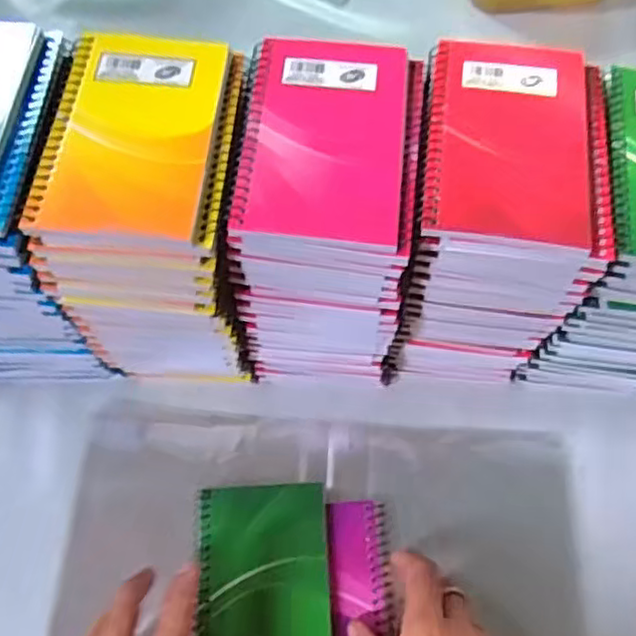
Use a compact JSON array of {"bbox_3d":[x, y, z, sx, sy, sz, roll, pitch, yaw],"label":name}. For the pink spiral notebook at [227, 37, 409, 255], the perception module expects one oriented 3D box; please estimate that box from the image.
[{"bbox_3d":[0.003,-0.095,0.350,0.081,0.009,0.129,4,64,1],"label":"pink spiral notebook"}]

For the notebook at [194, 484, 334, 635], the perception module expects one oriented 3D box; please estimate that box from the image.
[{"bbox_3d":[-0.032,0.168,0.414,0.079,0.005,0.127,-3,64,-2],"label":"notebook"}]

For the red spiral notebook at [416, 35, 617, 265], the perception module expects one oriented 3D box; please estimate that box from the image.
[{"bbox_3d":[0.105,-0.093,0.352,0.094,0.009,0.127,6,64,2],"label":"red spiral notebook"}]

